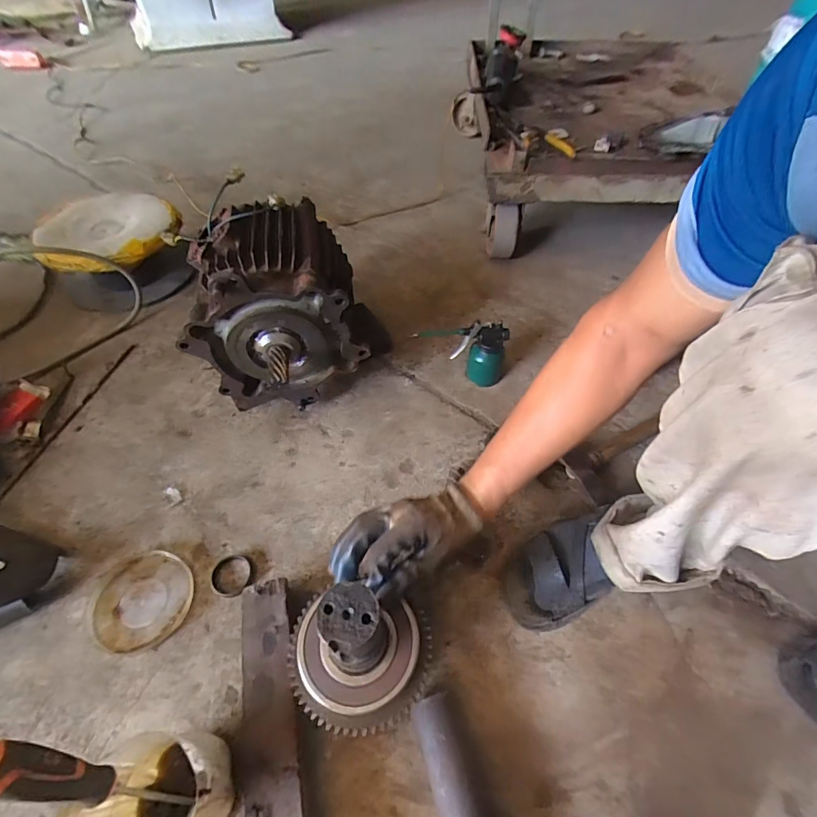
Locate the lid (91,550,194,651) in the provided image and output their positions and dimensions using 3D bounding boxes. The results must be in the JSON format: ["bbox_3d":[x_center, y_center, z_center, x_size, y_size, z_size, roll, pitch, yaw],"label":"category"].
[{"bbox_3d":[-0.326,0.235,0.525,0.112,0.010,0.110,1,52,-1],"label":"lid"}]

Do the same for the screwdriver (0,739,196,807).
[{"bbox_3d":[-0.235,0.285,0.325,0.022,0.182,0.026,-2,47,30],"label":"screwdriver"}]

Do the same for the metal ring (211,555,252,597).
[{"bbox_3d":[-0.226,0.210,0.539,0.047,0.009,0.050,1,52,-1],"label":"metal ring"}]

